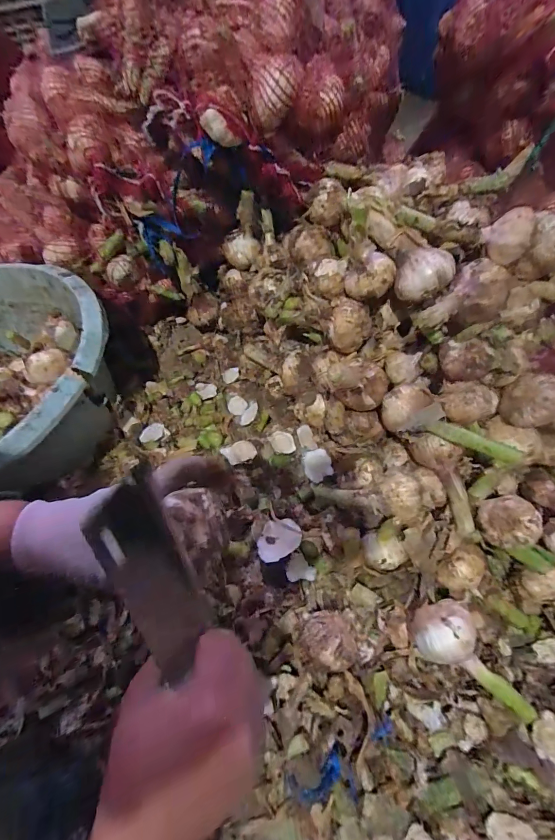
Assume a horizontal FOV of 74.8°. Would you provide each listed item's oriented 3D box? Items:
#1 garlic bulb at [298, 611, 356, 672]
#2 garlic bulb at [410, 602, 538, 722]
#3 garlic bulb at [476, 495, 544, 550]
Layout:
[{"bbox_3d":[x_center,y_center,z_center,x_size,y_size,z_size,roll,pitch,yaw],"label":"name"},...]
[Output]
[{"bbox_3d":[0.045,0.209,0.345,0.048,0.054,0.047,-1,58,2],"label":"garlic bulb"},{"bbox_3d":[0.186,0.228,0.336,0.055,0.044,0.133,-42,82,-19],"label":"garlic bulb"},{"bbox_3d":[0.222,0.102,0.358,0.041,0.049,0.049,-23,60,-11],"label":"garlic bulb"}]

